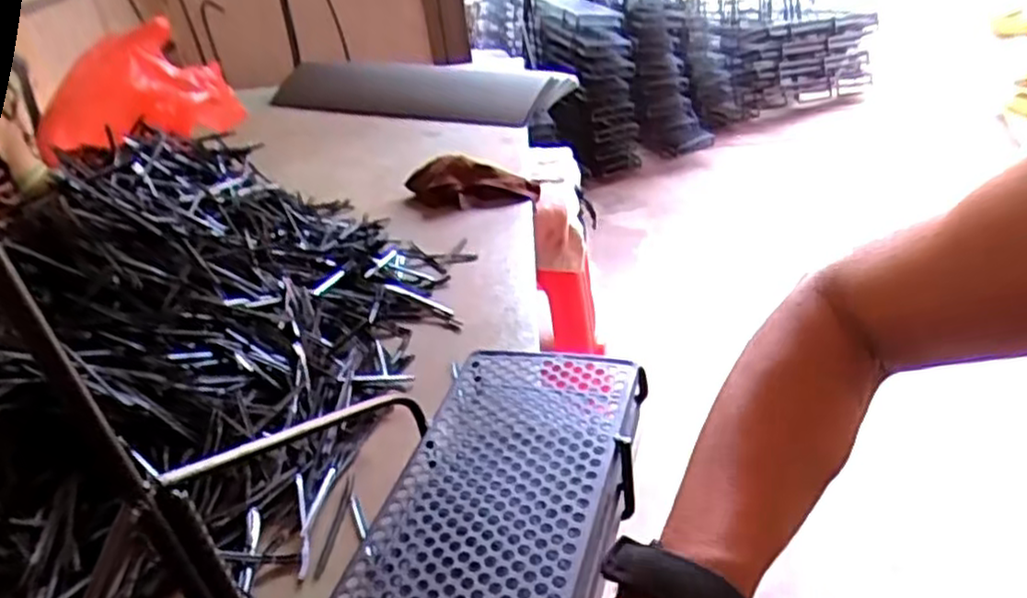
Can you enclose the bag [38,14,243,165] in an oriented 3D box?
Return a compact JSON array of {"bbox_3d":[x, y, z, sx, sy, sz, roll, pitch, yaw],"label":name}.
[{"bbox_3d":[-0.650,-0.347,1.218,0.351,0.162,0.147,-6,33,3],"label":"bag"}]

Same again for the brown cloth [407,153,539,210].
[{"bbox_3d":[-0.065,-0.164,1.040,0.189,0.053,0.056,1,34,14],"label":"brown cloth"}]

